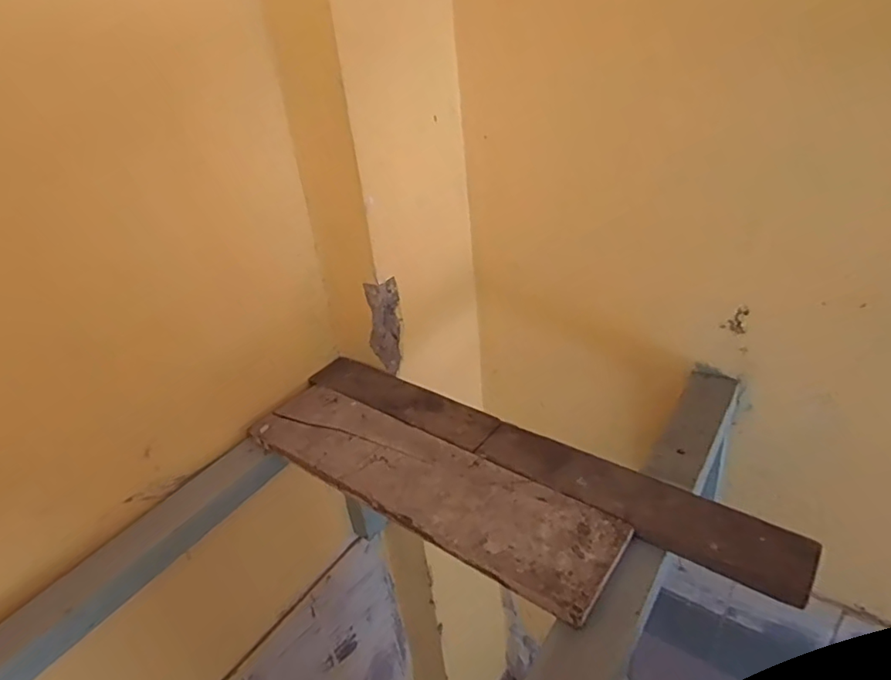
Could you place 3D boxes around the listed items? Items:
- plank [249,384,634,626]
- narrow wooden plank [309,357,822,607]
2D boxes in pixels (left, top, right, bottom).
[{"bbox_3d":[-0.033,0.155,0.644,0.465,0.022,0.126,16,35,34],"label":"plank"},{"bbox_3d":[0.079,0.130,0.684,0.642,0.027,0.080,17,36,36],"label":"narrow wooden plank"}]

